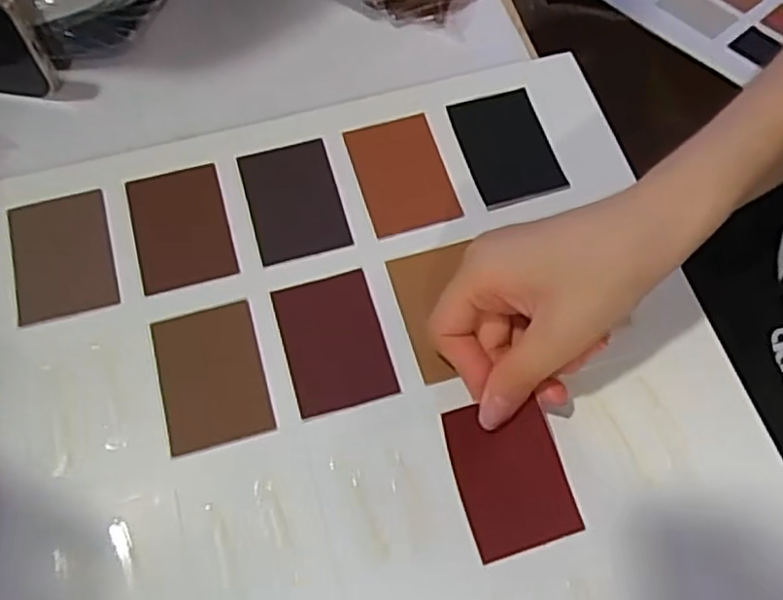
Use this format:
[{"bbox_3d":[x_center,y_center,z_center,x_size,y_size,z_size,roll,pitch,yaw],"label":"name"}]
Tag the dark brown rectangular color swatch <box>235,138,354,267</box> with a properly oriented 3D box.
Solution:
[{"bbox_3d":[-0.052,-0.053,0.366,0.047,0.004,0.068,-15,68,-8],"label":"dark brown rectangular color swatch"}]

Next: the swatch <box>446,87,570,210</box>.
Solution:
[{"bbox_3d":[0.063,-0.084,0.380,0.047,0.006,0.069,-15,68,-6],"label":"swatch"}]

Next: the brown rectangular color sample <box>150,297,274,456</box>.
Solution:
[{"bbox_3d":[-0.085,0.035,0.328,0.048,0.004,0.067,-15,68,-7],"label":"brown rectangular color sample"}]

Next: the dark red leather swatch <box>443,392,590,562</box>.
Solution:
[{"bbox_3d":[0.052,0.076,0.304,0.047,0.004,0.064,-17,82,-4],"label":"dark red leather swatch"}]

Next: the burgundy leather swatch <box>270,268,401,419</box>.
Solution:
[{"bbox_3d":[-0.028,0.020,0.335,0.047,0.004,0.066,-15,68,-8],"label":"burgundy leather swatch"}]

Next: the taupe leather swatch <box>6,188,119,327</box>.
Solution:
[{"bbox_3d":[-0.167,-0.023,0.351,0.049,0.004,0.069,-16,68,-8],"label":"taupe leather swatch"}]

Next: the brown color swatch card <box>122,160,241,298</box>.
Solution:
[{"bbox_3d":[-0.109,-0.038,0.359,0.048,0.004,0.068,-15,68,-7],"label":"brown color swatch card"}]

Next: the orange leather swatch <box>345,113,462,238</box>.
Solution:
[{"bbox_3d":[0.006,-0.069,0.371,0.047,0.004,0.067,-16,68,-8],"label":"orange leather swatch"}]

